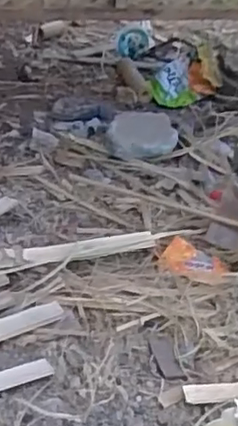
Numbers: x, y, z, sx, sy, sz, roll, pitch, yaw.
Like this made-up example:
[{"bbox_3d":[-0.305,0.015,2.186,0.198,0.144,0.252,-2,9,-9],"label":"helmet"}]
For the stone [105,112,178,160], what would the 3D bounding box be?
[{"bbox_3d":[0.040,-0.148,1.146,0.131,0.058,0.102,-4,33,-10],"label":"stone"}]

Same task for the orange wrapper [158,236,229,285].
[{"bbox_3d":[0.104,0.066,0.822,0.095,0.017,0.069,22,37,27],"label":"orange wrapper"}]

